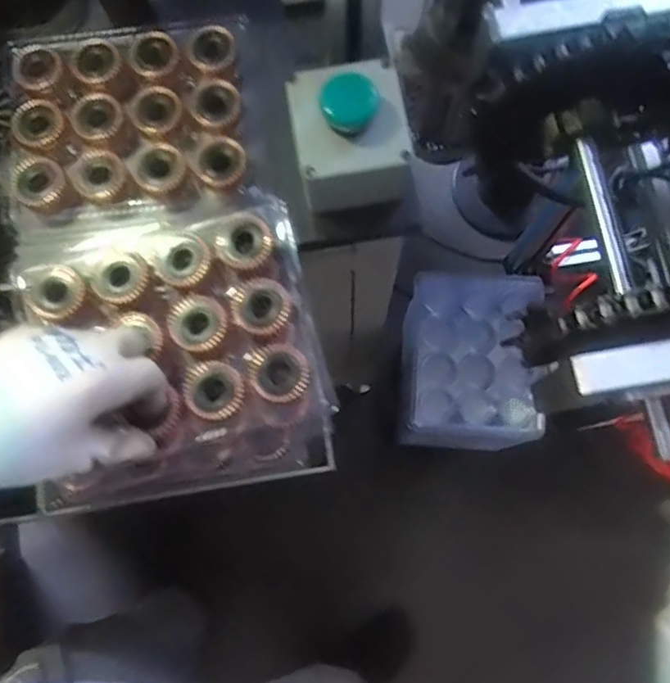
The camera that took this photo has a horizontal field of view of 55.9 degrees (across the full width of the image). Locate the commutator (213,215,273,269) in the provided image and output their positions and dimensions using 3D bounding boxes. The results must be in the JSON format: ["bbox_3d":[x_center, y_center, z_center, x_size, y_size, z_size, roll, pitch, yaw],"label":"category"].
[{"bbox_3d":[-0.062,-0.068,0.426,0.037,0.014,0.038,0,77,1],"label":"commutator"}]

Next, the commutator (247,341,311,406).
[{"bbox_3d":[-0.036,0.020,0.413,0.036,0.015,0.041,-22,78,-3],"label":"commutator"}]

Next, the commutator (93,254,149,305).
[{"bbox_3d":[-0.143,-0.042,0.424,0.034,0.015,0.033,-23,78,-4],"label":"commutator"}]

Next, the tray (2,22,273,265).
[{"bbox_3d":[-0.157,-0.161,0.474,0.182,0.033,0.158,-11,77,-1],"label":"tray"}]

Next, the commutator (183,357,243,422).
[{"bbox_3d":[-0.079,0.032,0.412,0.037,0.015,0.041,-43,80,-8],"label":"commutator"}]

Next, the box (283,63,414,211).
[{"bbox_3d":[0.008,-0.146,0.442,0.077,0.066,0.080,-11,77,-1],"label":"box"}]

